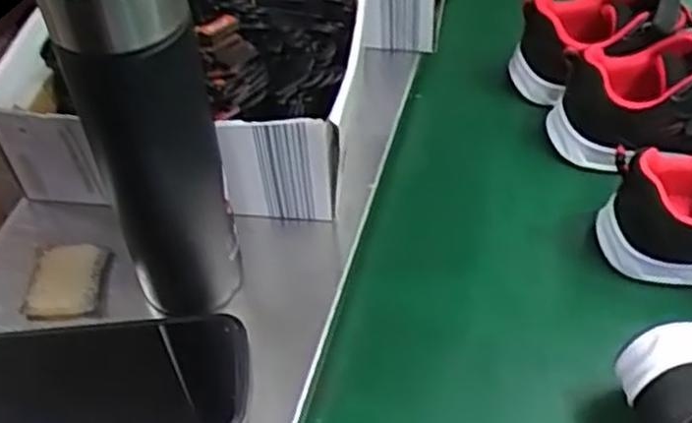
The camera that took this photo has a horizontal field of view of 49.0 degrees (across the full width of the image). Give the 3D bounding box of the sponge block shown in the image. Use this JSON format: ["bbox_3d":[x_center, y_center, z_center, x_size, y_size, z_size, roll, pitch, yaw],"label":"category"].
[{"bbox_3d":[-0.182,0.045,0.490,0.046,0.012,0.052,-3,47,2],"label":"sponge block"}]

